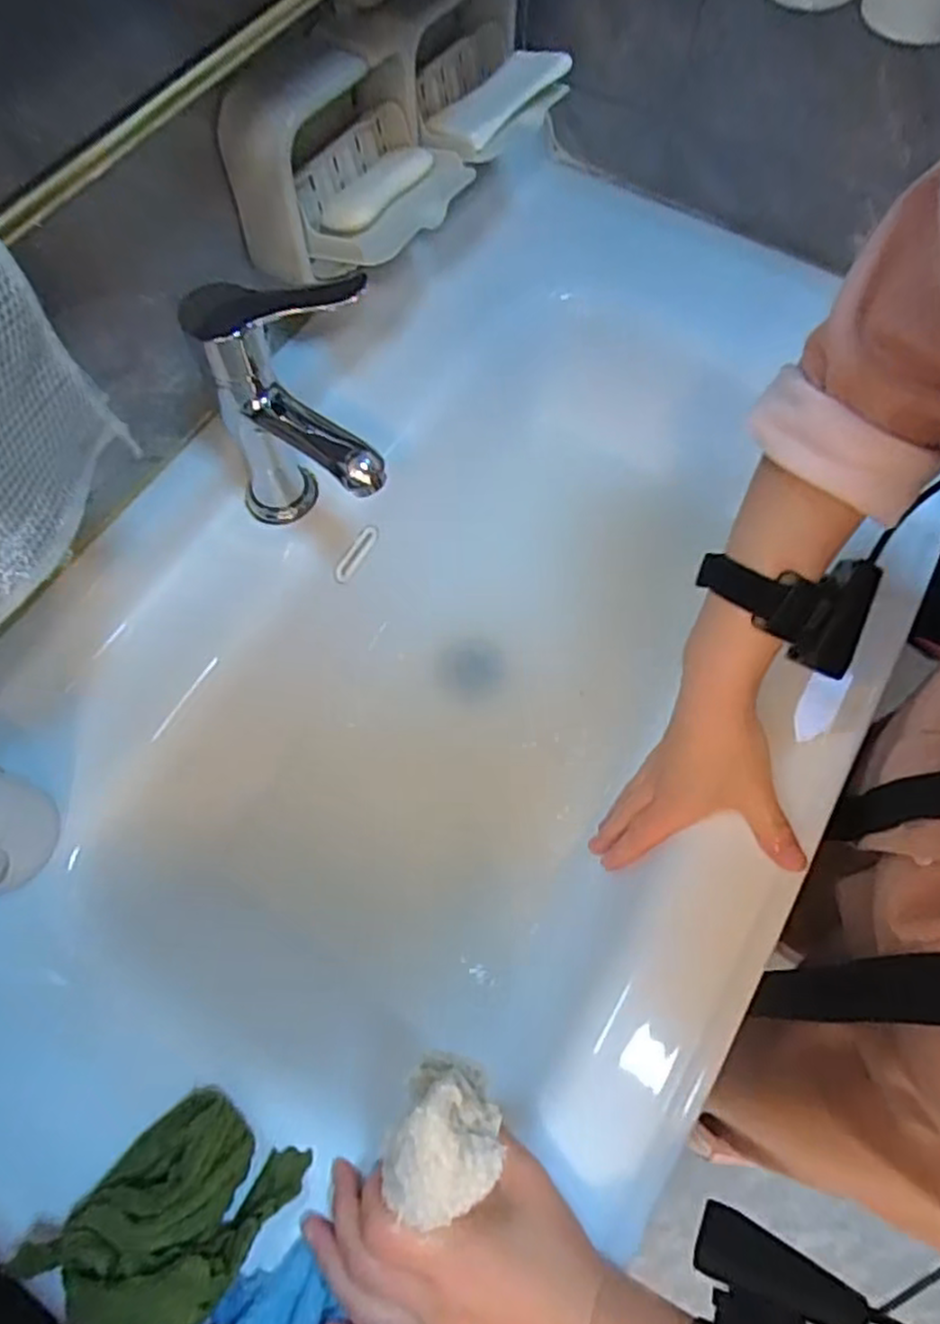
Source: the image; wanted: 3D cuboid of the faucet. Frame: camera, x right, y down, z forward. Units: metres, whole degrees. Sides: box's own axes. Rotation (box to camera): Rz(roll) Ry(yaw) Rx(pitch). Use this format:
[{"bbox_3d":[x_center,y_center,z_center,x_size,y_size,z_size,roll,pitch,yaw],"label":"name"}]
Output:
[{"bbox_3d":[-0.109,-0.140,0.452,0.110,0.175,0.094,-2,67,-1],"label":"faucet"}]

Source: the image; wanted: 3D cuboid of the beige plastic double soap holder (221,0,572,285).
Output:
[{"bbox_3d":[-0.033,-0.356,0.458,0.094,0.088,0.263,34,71,13],"label":"beige plastic double soap holder"}]

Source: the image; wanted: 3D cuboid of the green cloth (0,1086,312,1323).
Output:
[{"bbox_3d":[-0.146,0.274,0.351,0.109,0.046,0.083,-43,73,-16],"label":"green cloth"}]

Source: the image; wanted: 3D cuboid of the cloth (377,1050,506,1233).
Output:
[{"bbox_3d":[-0.012,0.221,0.328,0.047,0.042,0.064,19,68,8],"label":"cloth"}]

